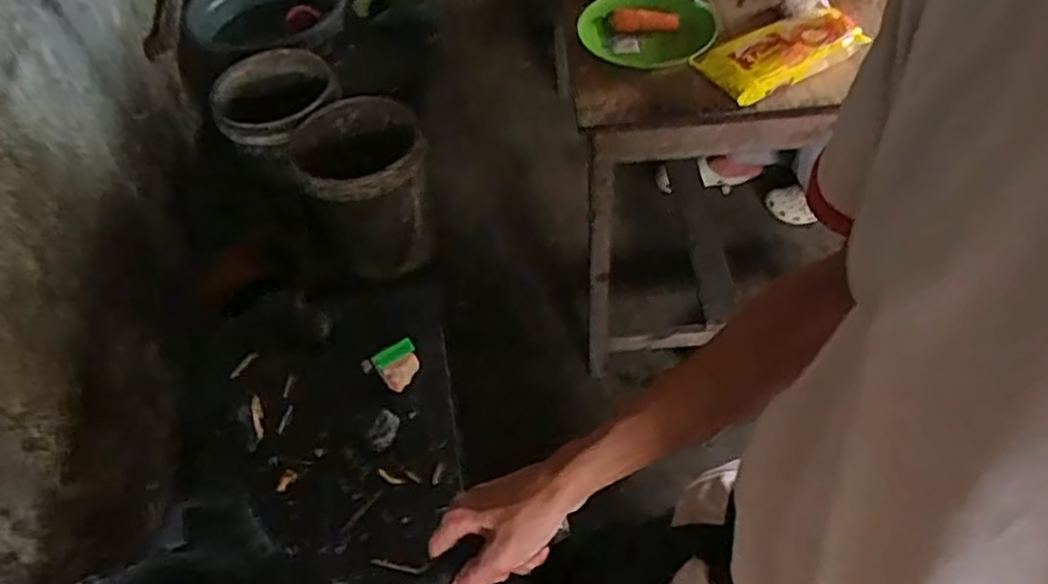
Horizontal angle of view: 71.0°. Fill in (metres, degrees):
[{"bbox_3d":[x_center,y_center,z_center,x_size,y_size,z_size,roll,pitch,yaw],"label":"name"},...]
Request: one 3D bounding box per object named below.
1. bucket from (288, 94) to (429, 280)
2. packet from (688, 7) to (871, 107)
[{"bbox_3d":[-0.370,-0.262,1.773,0.306,0.293,0.345,-22,54,-12],"label":"bucket"},{"bbox_3d":[0.371,-0.354,1.073,0.225,0.041,0.111,-24,55,-14],"label":"packet"}]

